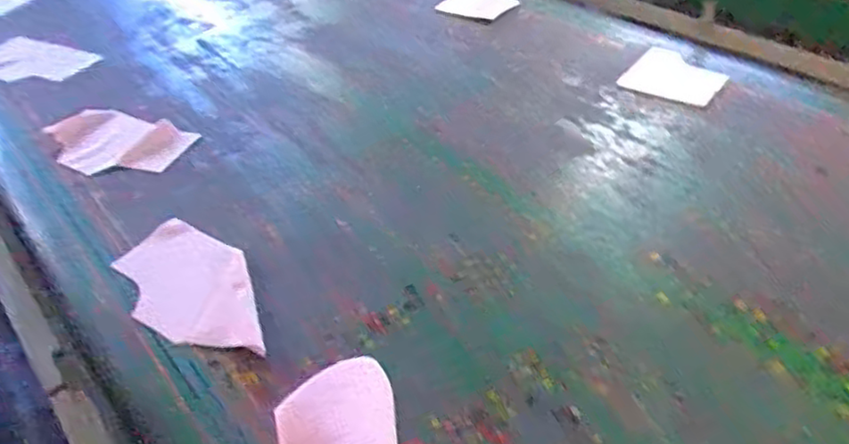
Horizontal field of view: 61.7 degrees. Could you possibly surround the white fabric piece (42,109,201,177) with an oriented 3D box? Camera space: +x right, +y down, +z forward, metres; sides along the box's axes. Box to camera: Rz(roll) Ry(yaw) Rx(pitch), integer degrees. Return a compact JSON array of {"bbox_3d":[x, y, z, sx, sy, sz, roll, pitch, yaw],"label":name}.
[{"bbox_3d":[-0.534,-0.145,1.266,0.228,0.067,0.133,3,40,12],"label":"white fabric piece"}]

